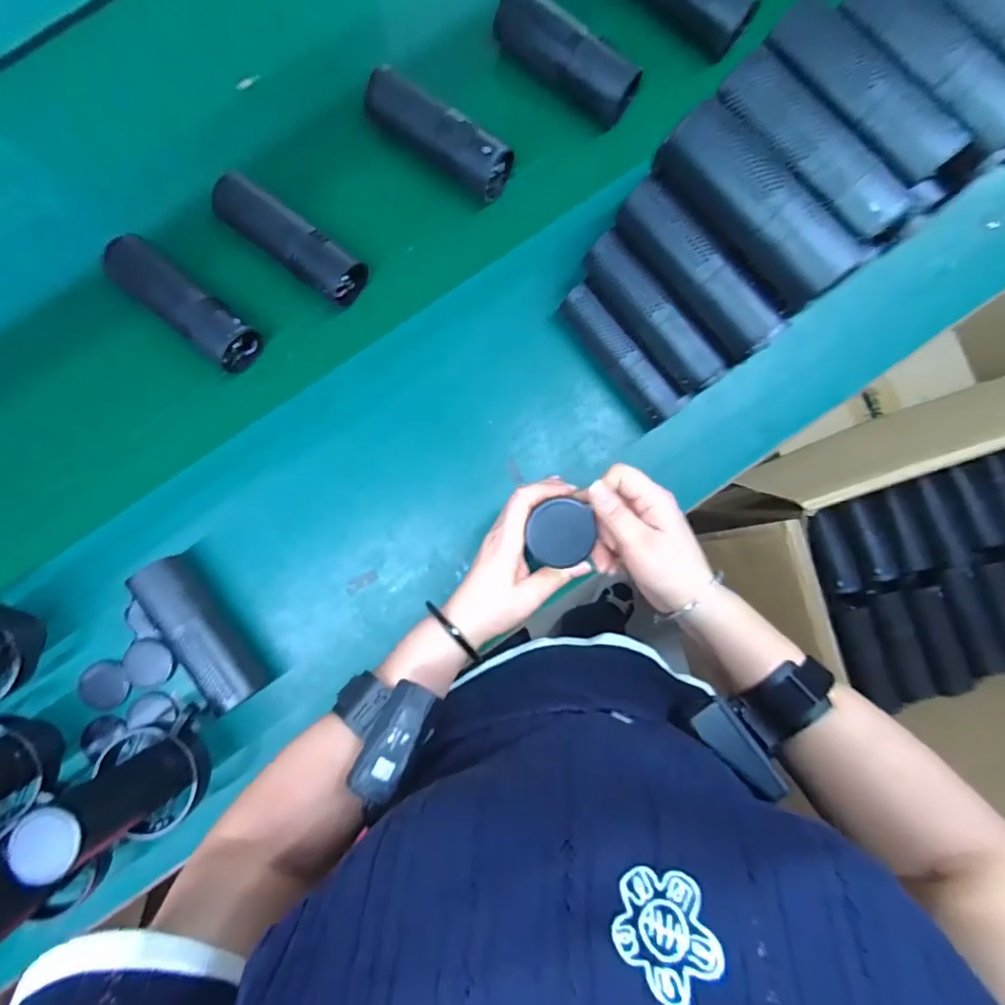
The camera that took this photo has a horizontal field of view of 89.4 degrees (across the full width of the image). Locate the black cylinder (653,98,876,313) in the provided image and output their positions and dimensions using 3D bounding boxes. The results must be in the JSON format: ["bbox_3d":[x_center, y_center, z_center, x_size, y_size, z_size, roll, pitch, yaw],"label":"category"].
[{"bbox_3d":[0.187,-0.225,0.386,0.047,0.051,0.172,-41,89,-3],"label":"black cylinder"}]

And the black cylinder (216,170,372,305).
[{"bbox_3d":[-0.228,-0.275,0.547,0.165,0.065,0.057,35,87,0],"label":"black cylinder"}]

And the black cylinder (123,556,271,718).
[{"bbox_3d":[-0.307,0.131,0.513,0.050,0.054,0.165,-36,89,-3],"label":"black cylinder"}]

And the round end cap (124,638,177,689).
[{"bbox_3d":[-0.371,0.169,0.531,0.047,0.007,0.048,0,87,-1],"label":"round end cap"}]

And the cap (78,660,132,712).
[{"bbox_3d":[-0.418,0.192,0.535,0.054,0.010,0.049,-36,89,-3],"label":"cap"}]

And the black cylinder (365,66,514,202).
[{"bbox_3d":[-0.071,-0.389,0.537,0.171,0.054,0.058,32,87,0],"label":"black cylinder"}]

